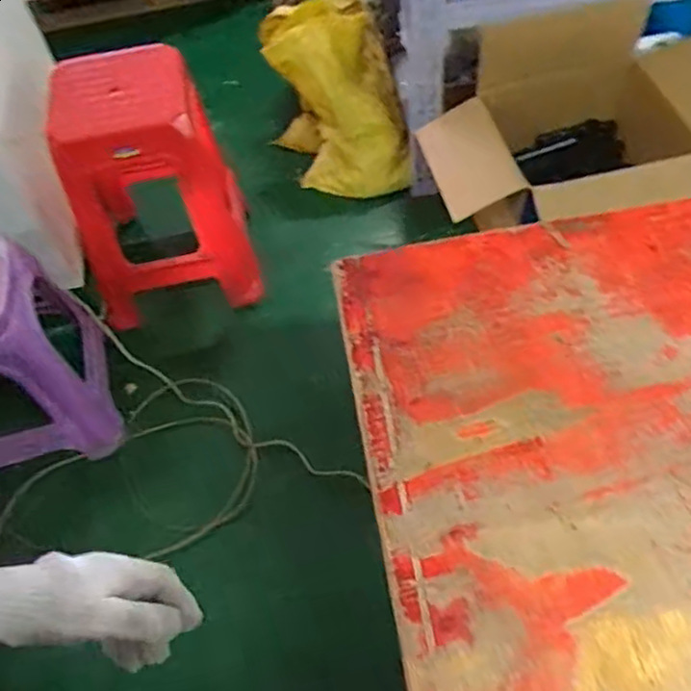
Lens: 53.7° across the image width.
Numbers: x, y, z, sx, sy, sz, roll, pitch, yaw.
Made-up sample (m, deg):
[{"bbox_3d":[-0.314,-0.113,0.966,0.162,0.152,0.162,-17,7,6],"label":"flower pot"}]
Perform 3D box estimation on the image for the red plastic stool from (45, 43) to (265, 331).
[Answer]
[{"bbox_3d":[-0.451,-0.359,1.584,0.380,0.509,0.350,-17,57,-5],"label":"red plastic stool"}]

